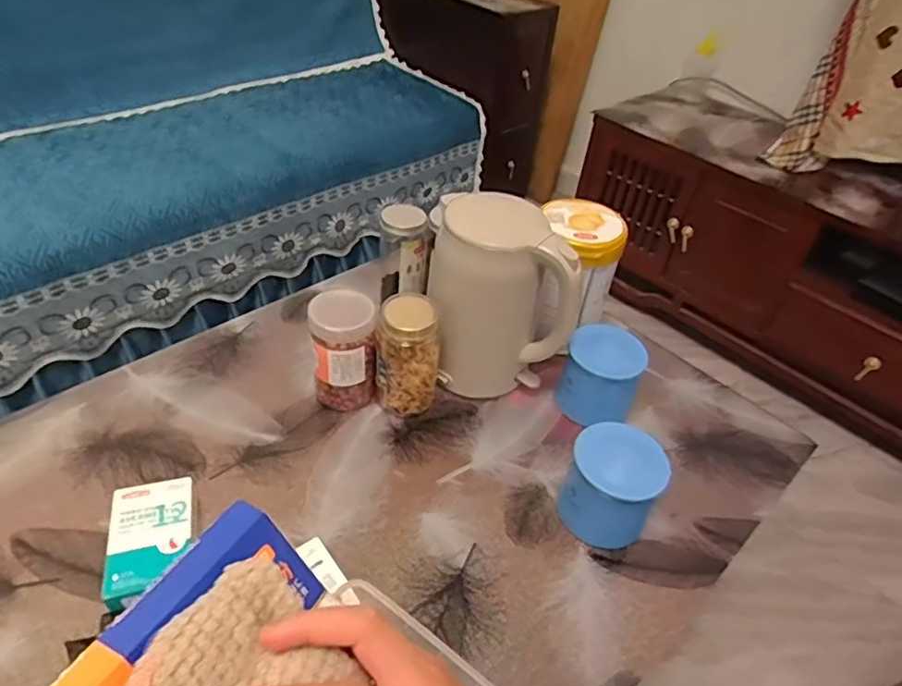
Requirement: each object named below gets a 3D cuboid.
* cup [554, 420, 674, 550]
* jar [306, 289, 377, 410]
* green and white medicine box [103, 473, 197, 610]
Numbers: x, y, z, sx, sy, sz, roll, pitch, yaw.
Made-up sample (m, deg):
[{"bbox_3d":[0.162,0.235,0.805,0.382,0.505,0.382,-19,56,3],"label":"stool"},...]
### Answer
[{"bbox_3d":[0.180,0.162,0.682,0.098,0.103,0.098,3,41,-3],"label":"cup"},{"bbox_3d":[-0.136,0.015,0.772,0.078,0.149,0.073,3,41,-3],"label":"jar"},{"bbox_3d":[-0.301,0.203,0.612,0.078,0.037,0.130,-8,43,-16],"label":"green and white medicine box"}]

